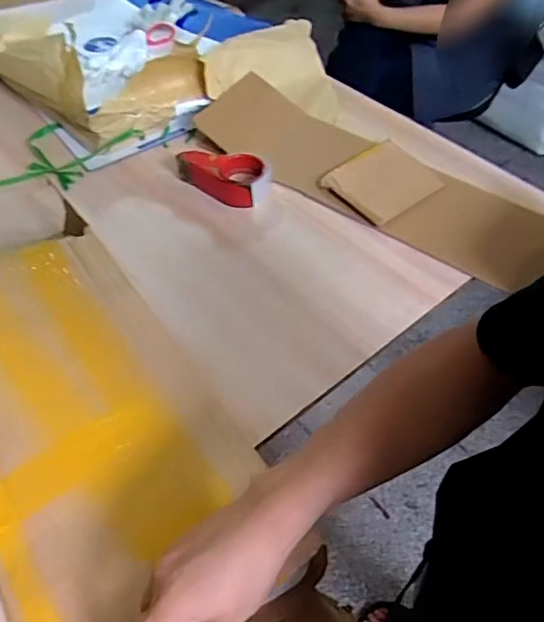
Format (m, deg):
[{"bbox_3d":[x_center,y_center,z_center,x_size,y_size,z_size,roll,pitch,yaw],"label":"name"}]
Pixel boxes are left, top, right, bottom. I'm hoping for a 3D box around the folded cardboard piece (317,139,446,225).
[{"bbox_3d":[0.196,-0.239,1.030,0.170,0.022,0.163,-33,66,-17],"label":"folded cardboard piece"}]

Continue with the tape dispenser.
[{"bbox_3d":[-0.100,-0.255,1.057,0.168,0.057,0.097,12,52,11],"label":"tape dispenser"}]

